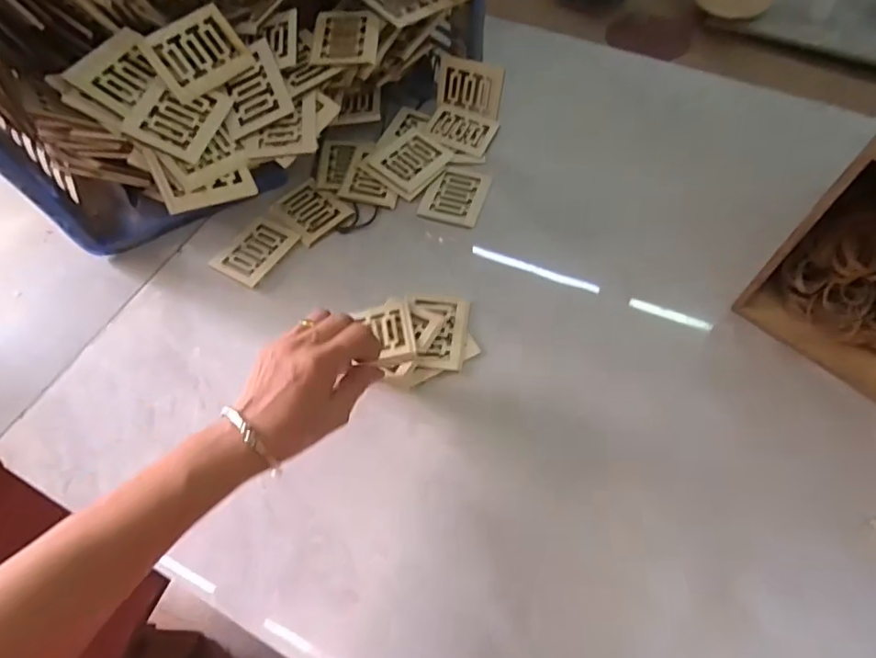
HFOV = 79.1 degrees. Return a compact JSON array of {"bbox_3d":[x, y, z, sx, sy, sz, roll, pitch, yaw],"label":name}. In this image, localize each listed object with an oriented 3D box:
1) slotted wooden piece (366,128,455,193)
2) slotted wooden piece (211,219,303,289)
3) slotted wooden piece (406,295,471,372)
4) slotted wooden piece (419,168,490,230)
[{"bbox_3d":[-0.033,-0.199,0.620,0.074,0.010,0.082,34,66,20],"label":"slotted wooden piece"},{"bbox_3d":[-0.195,-0.083,0.569,0.063,0.008,0.079,27,64,17],"label":"slotted wooden piece"},{"bbox_3d":[-0.001,0.001,0.511,0.059,0.010,0.079,11,60,-8],"label":"slotted wooden piece"},{"bbox_3d":[0.021,-0.154,0.607,0.065,0.008,0.084,15,61,11],"label":"slotted wooden piece"}]

